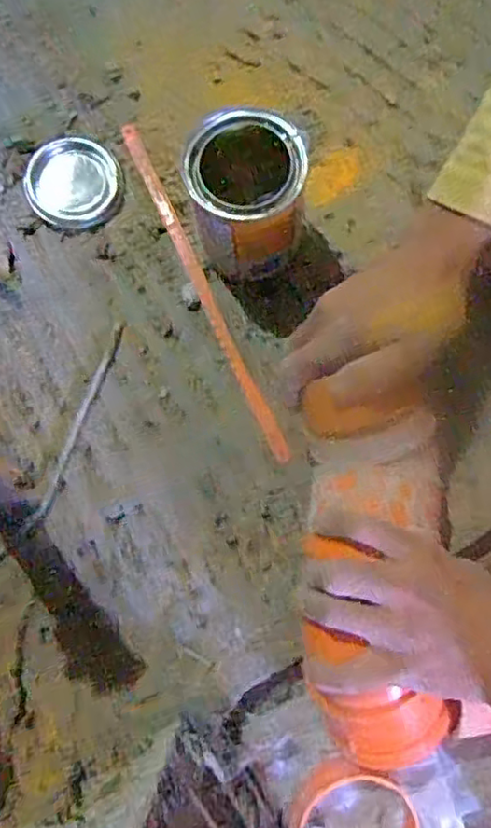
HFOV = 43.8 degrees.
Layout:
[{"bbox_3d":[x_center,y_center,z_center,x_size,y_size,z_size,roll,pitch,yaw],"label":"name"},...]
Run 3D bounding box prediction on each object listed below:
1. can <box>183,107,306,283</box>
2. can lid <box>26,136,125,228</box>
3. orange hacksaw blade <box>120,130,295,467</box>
[{"bbox_3d":[0.000,-0.157,0.451,0.077,0.105,0.070,0,81,0],"label":"can"},{"bbox_3d":[-0.141,-0.191,0.499,0.076,0.006,0.075,0,81,0],"label":"can lid"},{"bbox_3d":[-0.035,-0.103,0.492,0.013,0.008,0.303,-25,81,-4],"label":"orange hacksaw blade"}]

